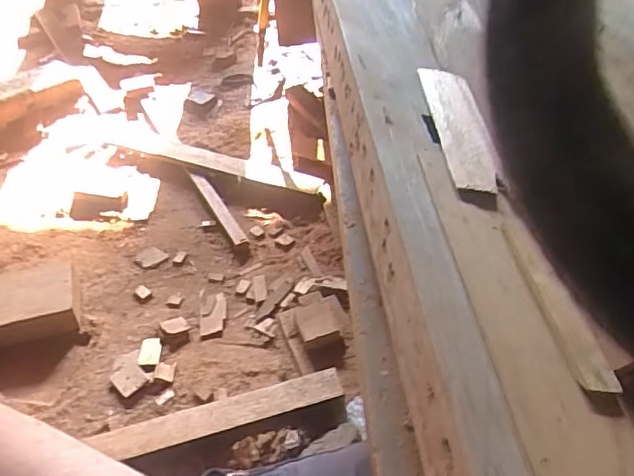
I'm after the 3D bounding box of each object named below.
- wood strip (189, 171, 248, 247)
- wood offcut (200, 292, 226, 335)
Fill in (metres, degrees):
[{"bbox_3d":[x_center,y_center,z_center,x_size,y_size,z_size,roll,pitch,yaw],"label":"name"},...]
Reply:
[{"bbox_3d":[-0.186,-0.062,1.058,0.027,0.021,0.241,-22,48,-18],"label":"wood strip"},{"bbox_3d":[-0.162,0.117,0.883,0.040,0.010,0.079,-6,45,-2],"label":"wood offcut"}]

